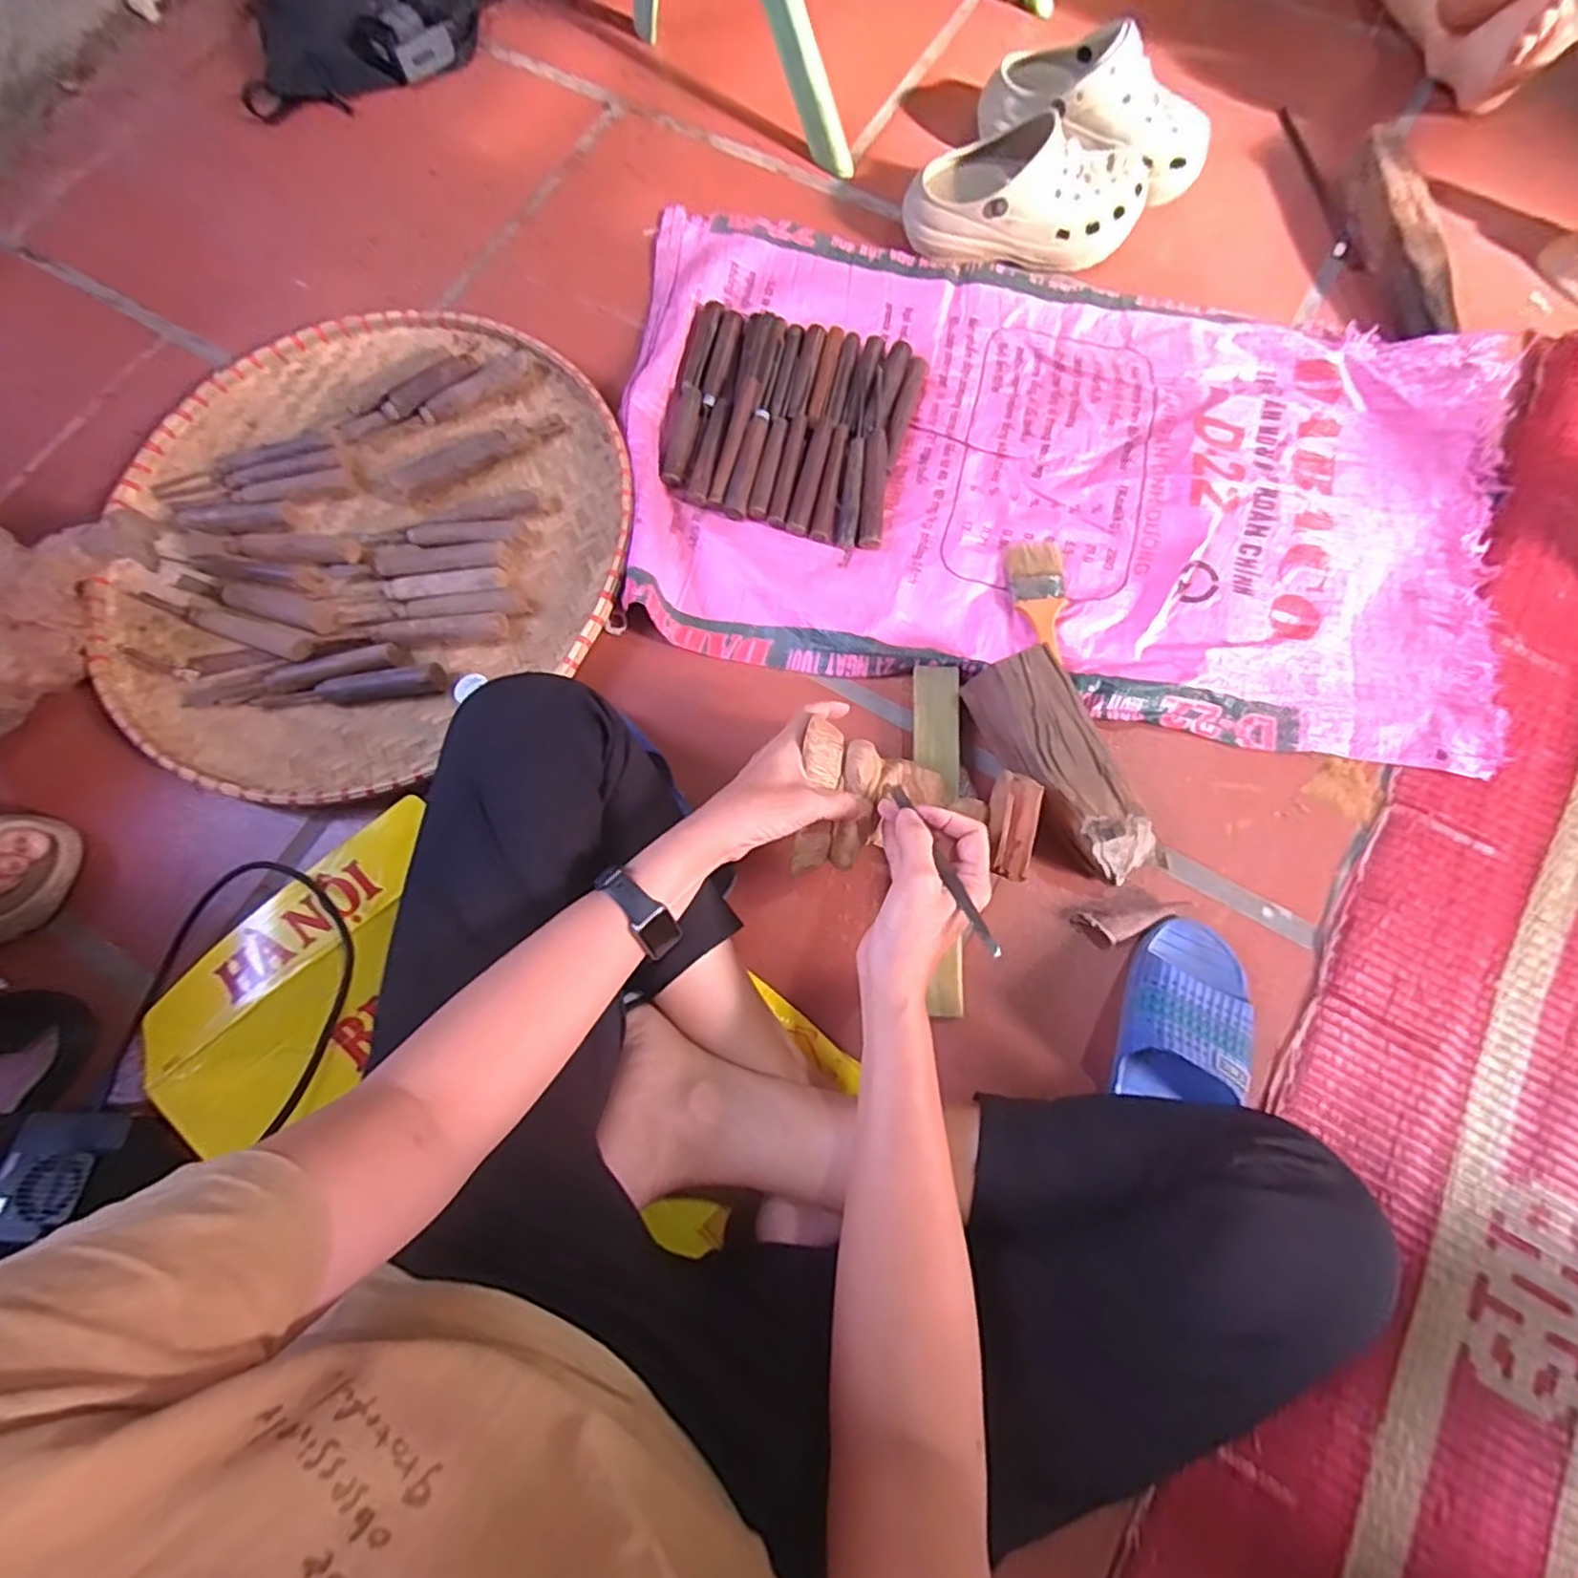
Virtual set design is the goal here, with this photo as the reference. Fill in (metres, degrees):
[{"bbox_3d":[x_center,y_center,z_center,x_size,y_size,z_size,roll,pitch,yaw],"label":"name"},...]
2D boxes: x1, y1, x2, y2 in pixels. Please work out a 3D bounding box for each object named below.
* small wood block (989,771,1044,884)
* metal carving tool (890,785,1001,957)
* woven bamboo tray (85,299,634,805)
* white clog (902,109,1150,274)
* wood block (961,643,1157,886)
[{"bbox_3d":[0.164,0.027,0.498,0.033,0.021,0.077,4,89,3],"label":"small wood block"},{"bbox_3d":[0.102,0.051,0.457,0.010,0.013,0.136,-24,57,-5],"label":"metal carving tool"},{"bbox_3d":[-0.406,-0.247,0.634,0.501,0.039,0.501,-39,77,-8],"label":"woven bamboo tray"},{"bbox_3d":[0.239,-0.598,0.692,0.235,0.093,0.097,5,75,3],"label":"white clog"},{"bbox_3d":[0.220,-0.017,0.550,0.081,0.062,0.193,-27,76,-5],"label":"wood block"}]

